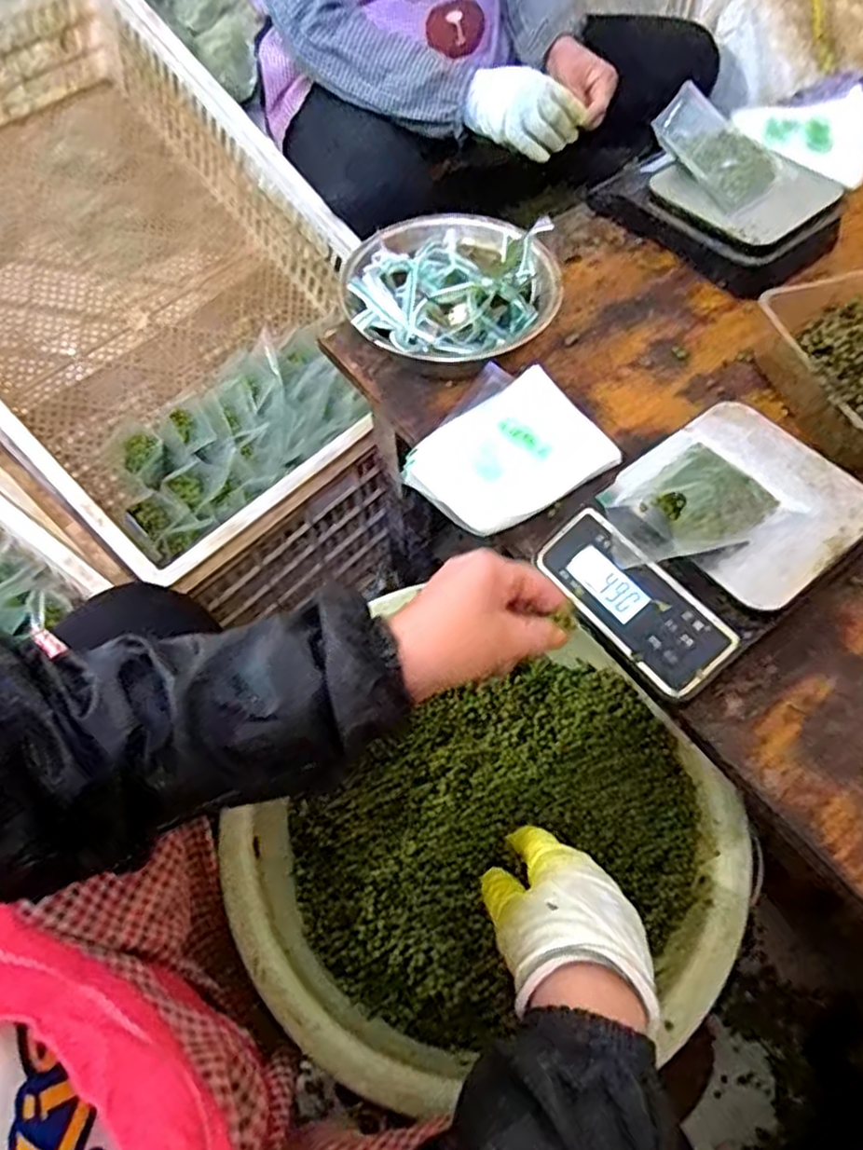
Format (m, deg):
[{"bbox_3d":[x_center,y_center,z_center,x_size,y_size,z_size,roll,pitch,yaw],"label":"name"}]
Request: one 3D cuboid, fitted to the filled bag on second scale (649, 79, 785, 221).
[{"bbox_3d":[0.283,-0.420,0.710,0.066,0.036,0.134,-40,72,10],"label":"filled bag on second scale"}]

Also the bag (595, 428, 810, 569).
[{"bbox_3d":[0.174,-0.052,0.488,0.133,0.054,0.094,-34,63,-17],"label":"bag"}]

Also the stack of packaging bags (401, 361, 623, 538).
[{"bbox_3d":[0.055,-0.107,0.590,0.155,0.019,0.136,-29,61,-14],"label":"stack of packaging bags"}]

